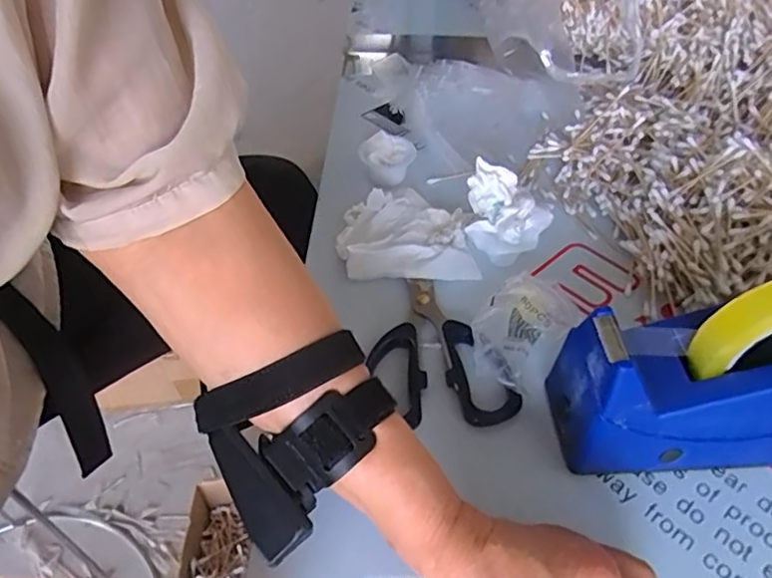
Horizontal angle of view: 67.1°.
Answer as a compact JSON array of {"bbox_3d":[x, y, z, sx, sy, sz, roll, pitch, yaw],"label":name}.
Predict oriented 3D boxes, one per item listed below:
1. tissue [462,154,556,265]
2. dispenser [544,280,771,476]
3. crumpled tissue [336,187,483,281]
[{"bbox_3d":[0.101,-0.069,0.501,0.066,0.051,0.072,-31,54,-26],"label":"tissue"},{"bbox_3d":[0.214,0.050,0.339,0.200,0.134,0.061,-1,47,-1],"label":"dispenser"},{"bbox_3d":[0.015,-0.052,0.502,0.108,0.024,0.104,-6,47,-6],"label":"crumpled tissue"}]

